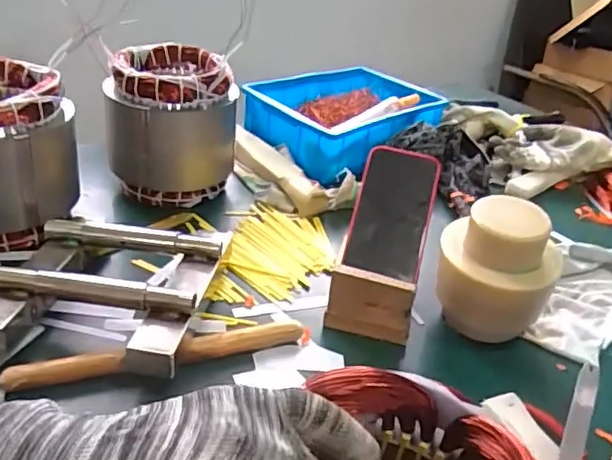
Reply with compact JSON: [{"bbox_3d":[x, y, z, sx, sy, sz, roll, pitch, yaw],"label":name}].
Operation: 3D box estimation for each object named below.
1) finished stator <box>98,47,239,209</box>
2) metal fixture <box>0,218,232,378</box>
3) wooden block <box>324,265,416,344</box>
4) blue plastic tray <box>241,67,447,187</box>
[{"bbox_3d":[-0.167,-0.131,0.735,0.150,0.166,0.133,0,32,-12],"label":"finished stator"},{"bbox_3d":[-0.183,0.055,0.534,0.187,0.053,0.163,8,31,1],"label":"metal fixture"},{"bbox_3d":[0.059,0.069,0.549,0.077,0.061,0.016,13,32,9],"label":"wooden block"},{"bbox_3d":[0.065,-0.178,0.925,0.289,0.078,0.210,-21,42,-38],"label":"blue plastic tray"}]

